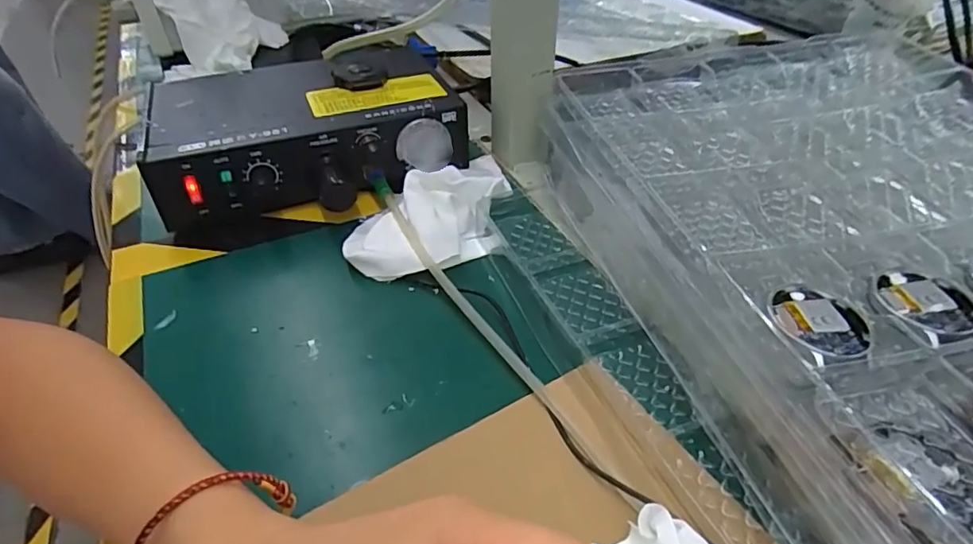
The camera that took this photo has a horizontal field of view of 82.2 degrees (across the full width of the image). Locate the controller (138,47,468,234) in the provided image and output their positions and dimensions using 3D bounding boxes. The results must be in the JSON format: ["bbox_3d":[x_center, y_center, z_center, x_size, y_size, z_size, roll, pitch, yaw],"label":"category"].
[{"bbox_3d":[-0.144,-0.118,0.465,0.236,0.072,0.192,-14,43,-13],"label":"controller"}]

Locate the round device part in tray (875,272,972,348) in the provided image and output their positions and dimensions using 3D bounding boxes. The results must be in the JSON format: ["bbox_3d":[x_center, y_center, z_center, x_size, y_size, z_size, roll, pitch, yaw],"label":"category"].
[{"bbox_3d":[0.206,0.015,0.259,0.041,0.004,0.042,-1,41,1],"label":"round device part in tray"}]

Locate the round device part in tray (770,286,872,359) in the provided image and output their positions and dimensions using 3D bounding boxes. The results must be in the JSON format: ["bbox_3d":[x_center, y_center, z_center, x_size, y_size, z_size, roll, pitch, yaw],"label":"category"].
[{"bbox_3d":[0.149,0.022,0.249,0.039,0.010,0.040,-1,41,1],"label":"round device part in tray"}]

